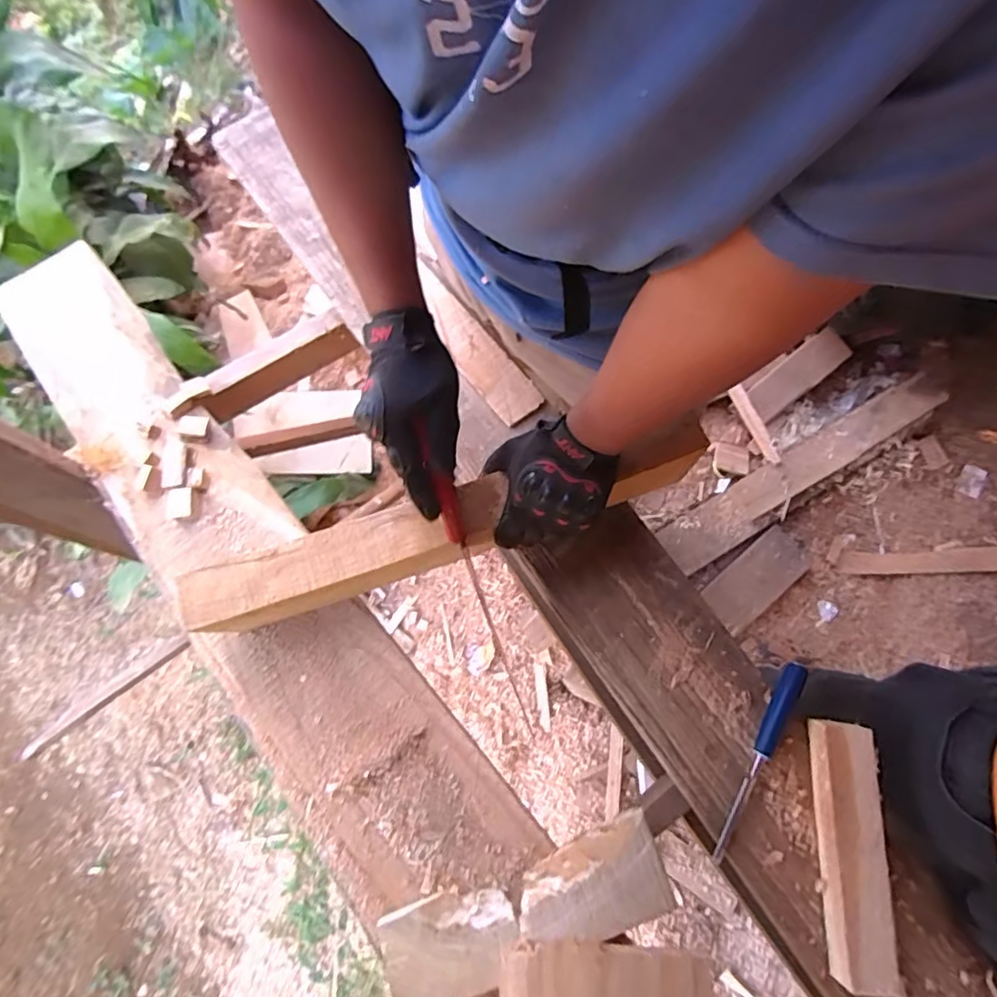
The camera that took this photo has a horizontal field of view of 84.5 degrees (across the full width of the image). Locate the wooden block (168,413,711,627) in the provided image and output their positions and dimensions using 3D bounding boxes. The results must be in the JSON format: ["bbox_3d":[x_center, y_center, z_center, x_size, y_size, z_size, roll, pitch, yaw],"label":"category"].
[{"bbox_3d":[-0.051,0.026,0.567,0.547,0.033,0.070,-18,76,-4],"label":"wooden block"}]

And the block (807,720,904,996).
[{"bbox_3d":[0.361,0.356,0.560,0.054,0.038,0.234,4,76,2],"label":"block"}]

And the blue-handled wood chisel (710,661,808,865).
[{"bbox_3d":[0.285,0.285,0.600,0.023,0.022,0.228,28,78,8],"label":"blue-handled wood chisel"}]

